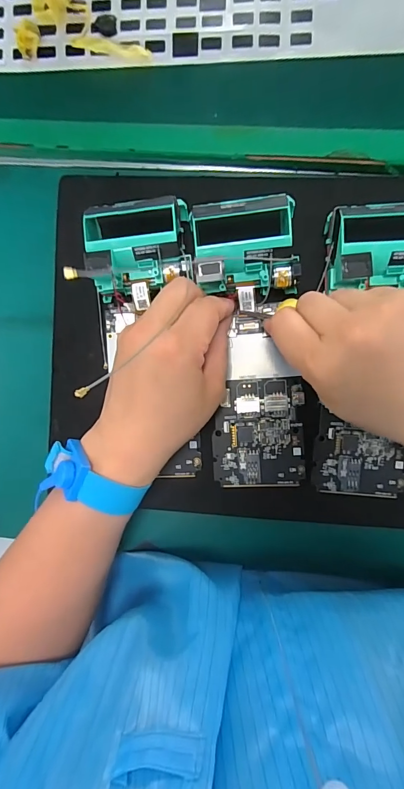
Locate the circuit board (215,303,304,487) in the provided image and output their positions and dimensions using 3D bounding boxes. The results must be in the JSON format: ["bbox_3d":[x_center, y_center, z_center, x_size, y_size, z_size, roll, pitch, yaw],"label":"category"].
[{"bbox_3d":[0.040,0.005,0.269,0.062,0.009,0.120,-1,94,4],"label":"circuit board"}]

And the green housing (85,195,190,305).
[{"bbox_3d":[-0.043,-0.099,0.250,0.069,0.024,0.057,-2,94,4],"label":"green housing"}]

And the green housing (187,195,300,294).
[{"bbox_3d":[0.028,-0.095,0.241,0.064,0.022,0.058,-5,93,4],"label":"green housing"}]

